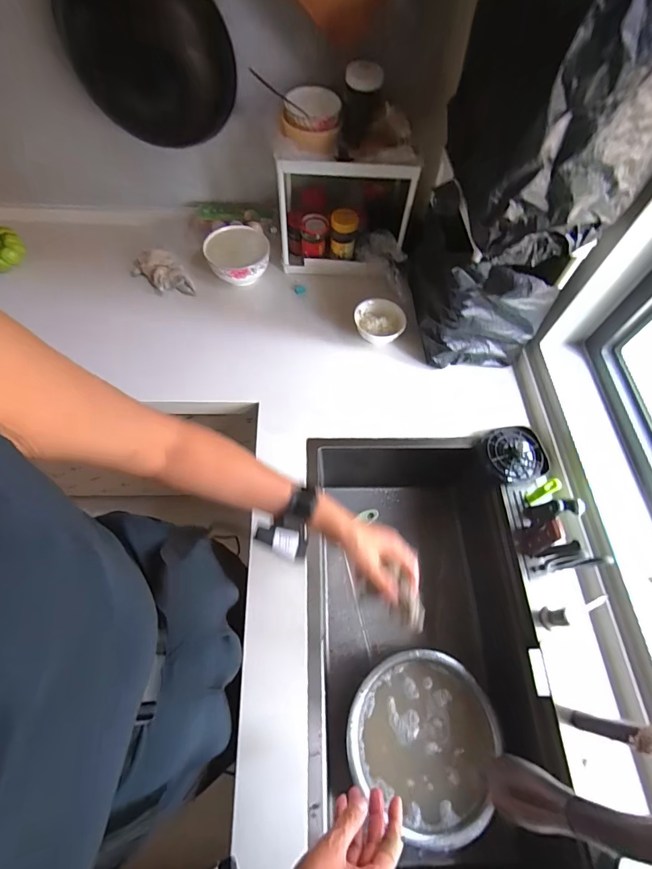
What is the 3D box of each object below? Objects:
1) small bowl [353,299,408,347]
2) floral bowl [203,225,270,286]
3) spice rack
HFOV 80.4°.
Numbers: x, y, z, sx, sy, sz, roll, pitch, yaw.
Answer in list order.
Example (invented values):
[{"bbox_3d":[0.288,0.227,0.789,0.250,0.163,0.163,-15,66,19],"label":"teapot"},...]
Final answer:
[{"bbox_3d":[0.123,-0.255,0.888,0.113,0.053,0.097,31,66,13],"label":"small bowl"},{"bbox_3d":[-0.216,-0.432,0.958,0.147,0.094,0.154,-5,63,-5],"label":"floral bowl"},{"bbox_3d":[0.036,-0.545,0.907,0.289,0.250,0.183,-1,63,-3],"label":"spice rack"}]

